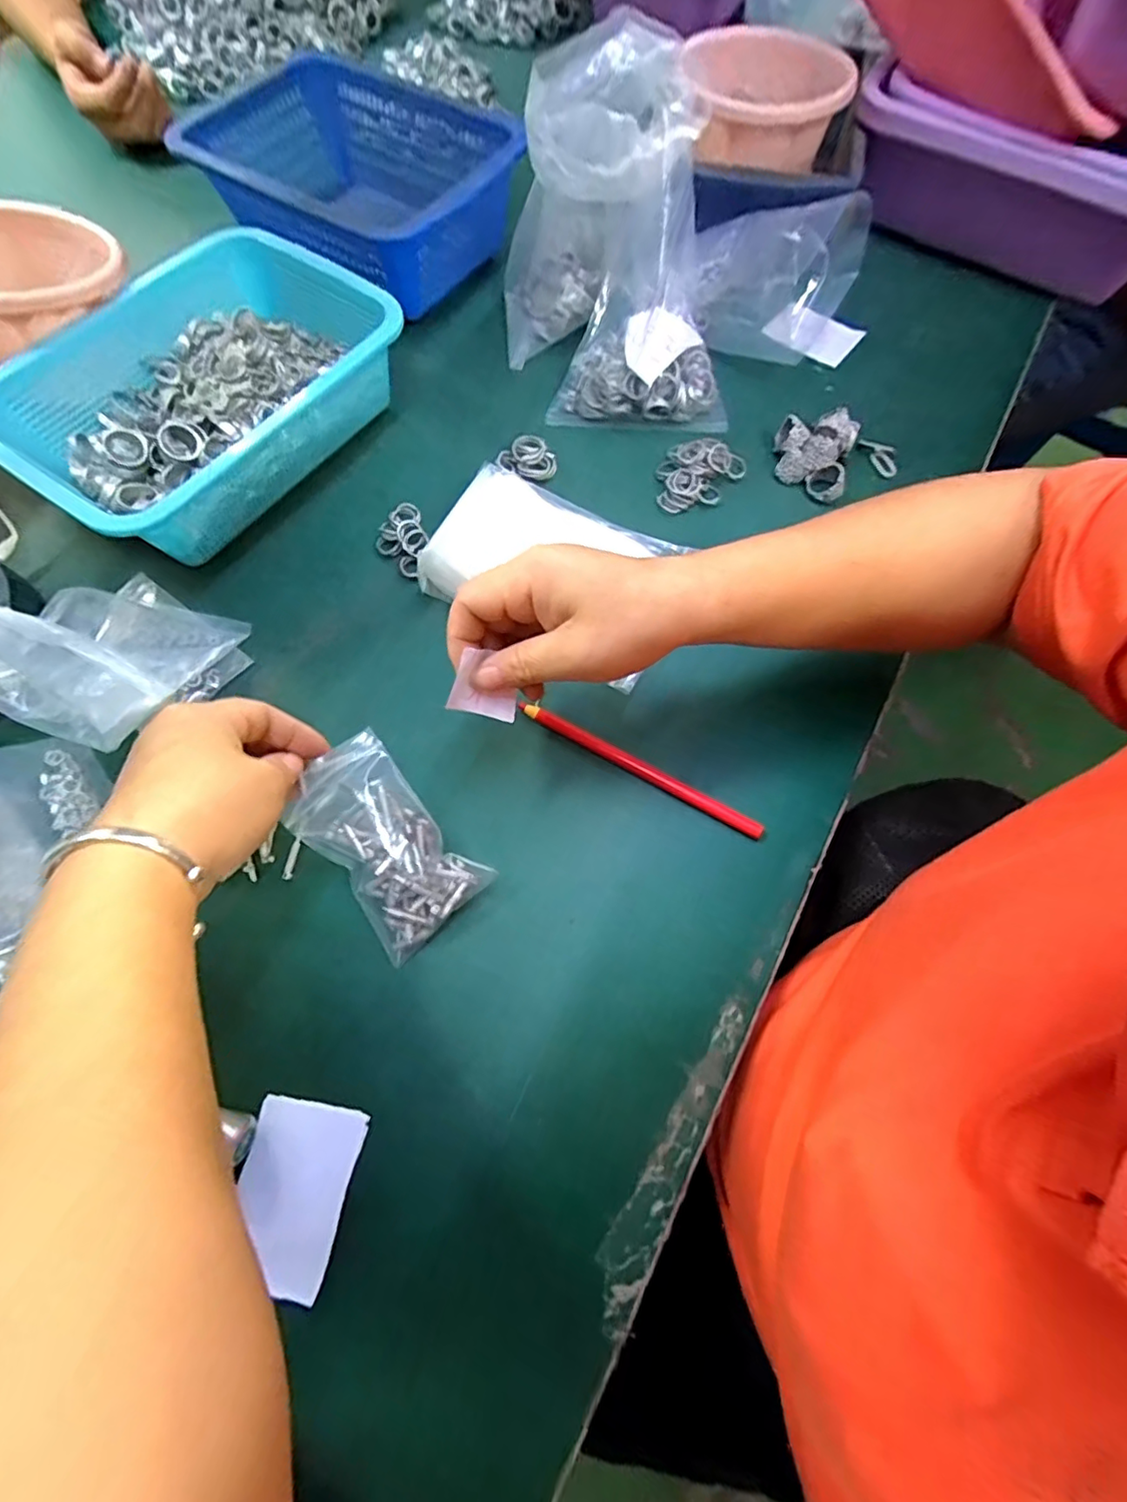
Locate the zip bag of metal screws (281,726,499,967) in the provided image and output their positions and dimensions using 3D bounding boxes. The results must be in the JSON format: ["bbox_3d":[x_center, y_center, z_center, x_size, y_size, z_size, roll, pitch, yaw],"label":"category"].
[{"bbox_3d":[-0.099,0.052,0.311,0.066,0.041,0.104,-40,74,-12],"label":"zip bag of metal screws"}]

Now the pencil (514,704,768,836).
[{"bbox_3d":[0.046,0.010,0.351,0.164,0.010,0.010,28,72,11],"label":"pencil"}]

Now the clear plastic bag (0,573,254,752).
[{"bbox_3d":[-0.292,-0.067,0.353,0.126,0.075,0.121,23,71,10],"label":"clear plastic bag"}]

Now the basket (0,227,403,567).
[{"bbox_3d":[-0.266,-0.267,0.424,0.178,0.072,0.268,37,74,14],"label":"basket"}]

